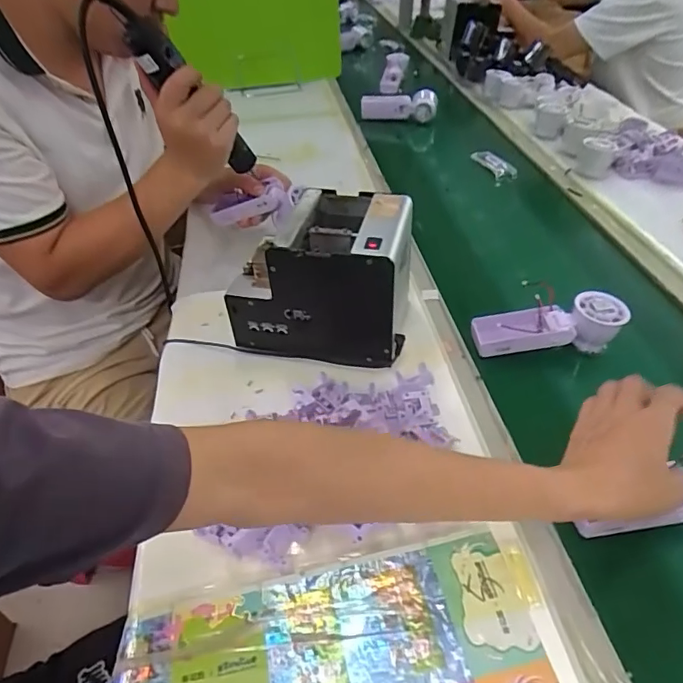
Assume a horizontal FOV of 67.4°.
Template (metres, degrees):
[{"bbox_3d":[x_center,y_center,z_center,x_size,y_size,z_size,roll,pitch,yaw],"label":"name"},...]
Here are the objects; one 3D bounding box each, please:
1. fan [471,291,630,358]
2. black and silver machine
[{"bbox_3d":[0.234,-0.019,0.591,0.164,0.058,0.050,-3,43,-3],"label":"fan"},{"bbox_3d":[-0.016,-0.072,0.573,0.186,0.156,0.129,11,44,12],"label":"black and silver machine"}]

